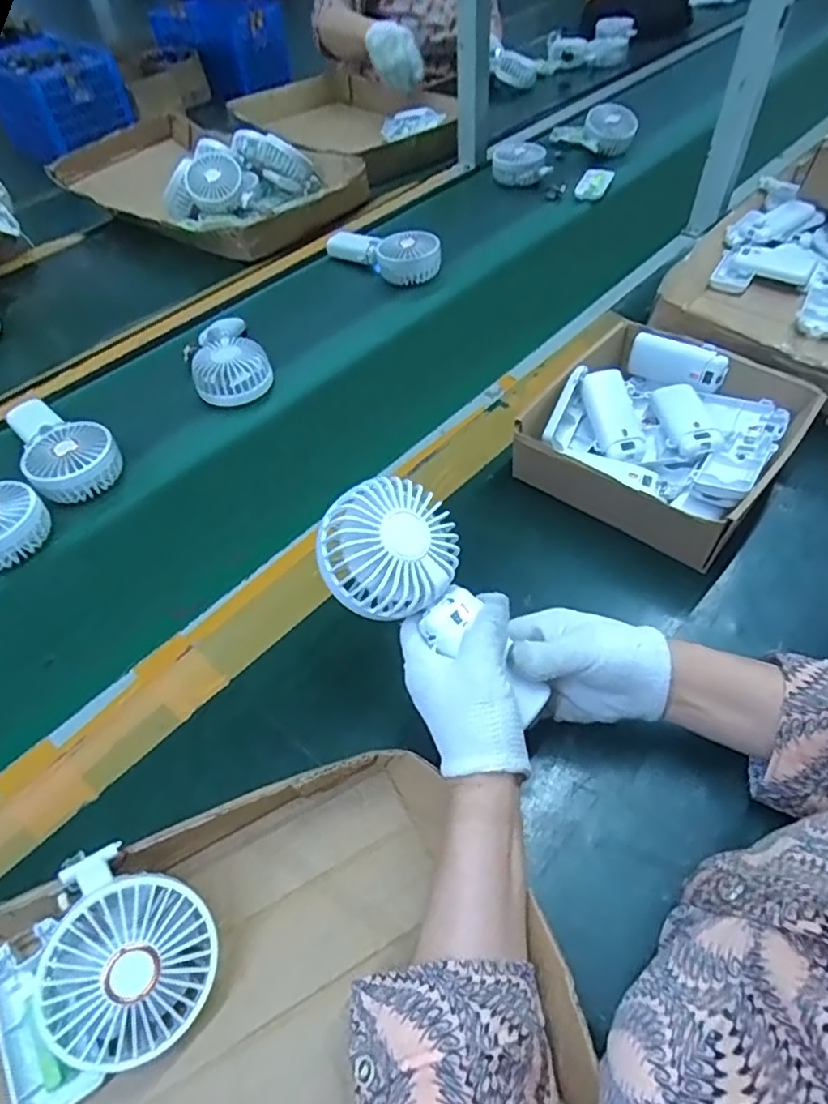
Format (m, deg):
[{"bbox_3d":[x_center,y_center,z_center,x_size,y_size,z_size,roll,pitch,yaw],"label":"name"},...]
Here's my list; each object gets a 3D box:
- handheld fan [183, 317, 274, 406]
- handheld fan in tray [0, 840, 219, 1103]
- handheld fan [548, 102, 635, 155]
[{"bbox_3d":[-0.220,-0.225,0.731,0.086,0.040,0.120,-20,55,-13],"label":"handheld fan"},{"bbox_3d":[-0.178,0.235,0.347,0.125,0.071,0.099,-25,56,-17],"label":"handheld fan in tray"},{"bbox_3d":[0.323,-0.766,1.128,0.060,0.084,0.157,-41,59,-22],"label":"handheld fan"}]

